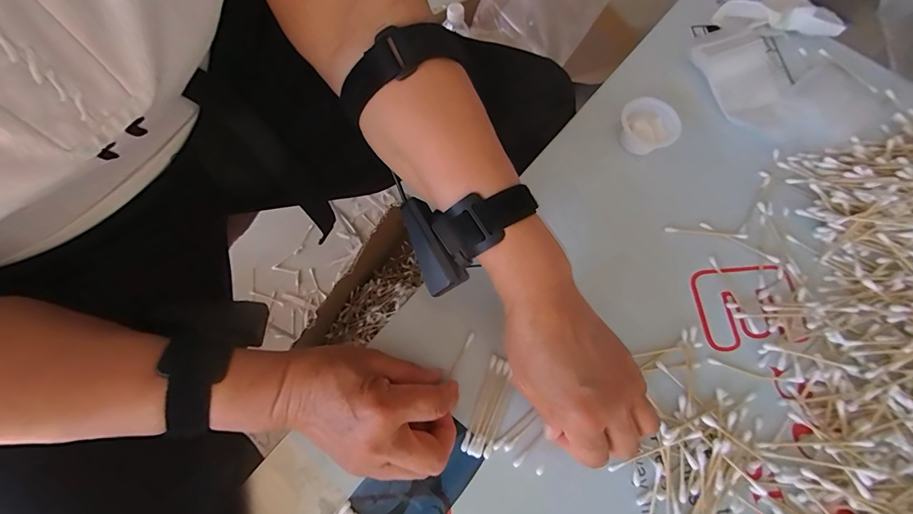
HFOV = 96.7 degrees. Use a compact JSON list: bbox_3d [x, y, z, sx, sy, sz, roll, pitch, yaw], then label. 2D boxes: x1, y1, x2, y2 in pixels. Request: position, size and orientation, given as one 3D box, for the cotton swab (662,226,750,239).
[{"bbox_3d":[0.224,-0.022,0.366,0.074,0.008,0.006,5,70,-1],"label":"cotton swab"}]

